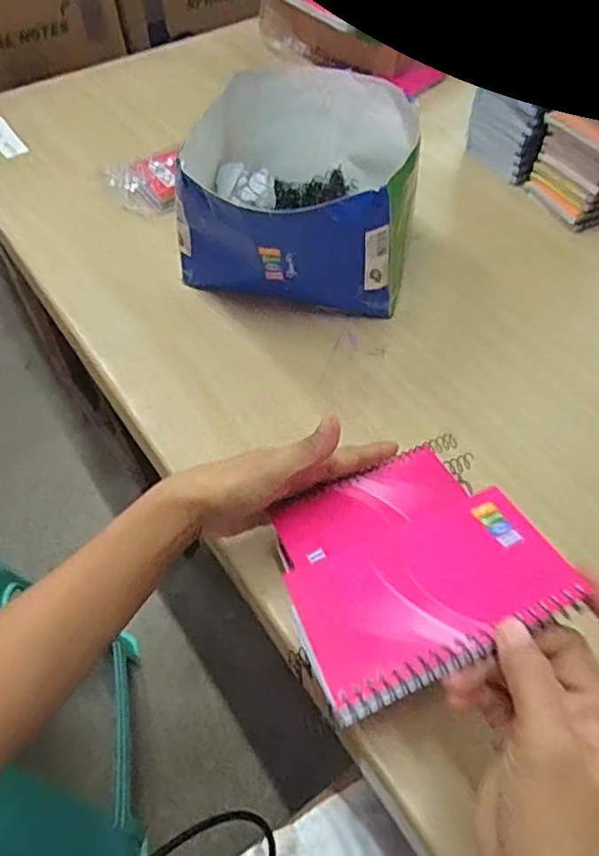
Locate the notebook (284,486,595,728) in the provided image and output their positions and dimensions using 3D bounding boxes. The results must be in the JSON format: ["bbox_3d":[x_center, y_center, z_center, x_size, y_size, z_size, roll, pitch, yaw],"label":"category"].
[{"bbox_3d":[0.062,0.080,0.304,0.129,0.016,0.088,-22,41,-11],"label":"notebook"}]

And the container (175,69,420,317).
[{"bbox_3d":[0.005,-0.227,0.595,0.217,0.131,0.238,11,54,9],"label":"container"}]

